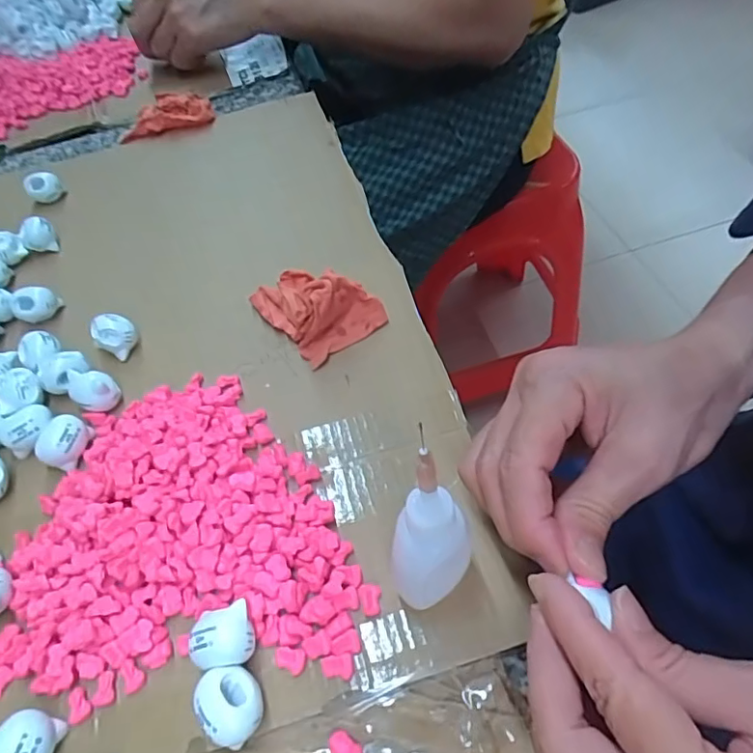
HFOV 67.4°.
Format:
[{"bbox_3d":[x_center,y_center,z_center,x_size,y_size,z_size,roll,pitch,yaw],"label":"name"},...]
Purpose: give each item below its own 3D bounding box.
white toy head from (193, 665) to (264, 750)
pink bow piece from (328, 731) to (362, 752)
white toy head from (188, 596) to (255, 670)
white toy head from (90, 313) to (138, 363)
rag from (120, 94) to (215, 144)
[{"bbox_3d":[-0.053,0.120,0.205,0.025,0.021,0.022,30,62,25],"label":"white toy head"},{"bbox_3d":[-0.012,0.133,0.202,0.012,0.004,0.009,32,63,26],"label":"pink bow piece"},{"bbox_3d":[-0.058,0.099,0.215,0.023,0.019,0.021,-15,53,-4],"label":"white toy head"},{"bbox_3d":[-0.149,-0.023,0.321,0.021,0.021,0.021,-3,53,4],"label":"white toy head"},{"bbox_3d":[-0.176,-0.221,0.478,0.075,0.028,0.039,-14,53,-4],"label":"rag"}]

